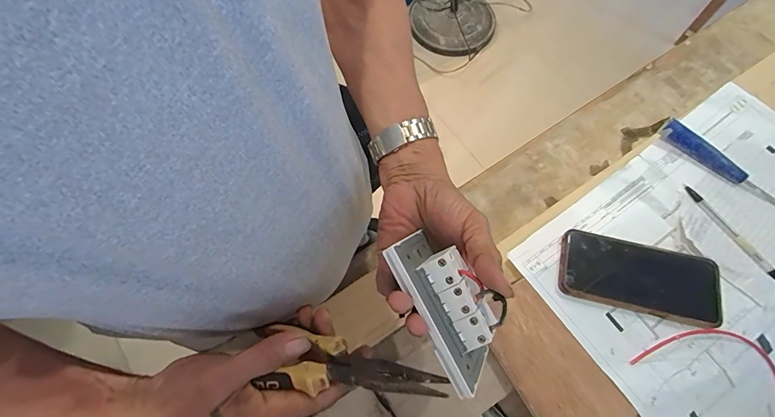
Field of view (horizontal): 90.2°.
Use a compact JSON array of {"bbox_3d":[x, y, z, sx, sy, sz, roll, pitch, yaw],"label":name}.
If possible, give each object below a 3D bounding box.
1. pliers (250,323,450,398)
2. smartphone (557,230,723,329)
[{"bbox_3d":[-0.038,0.125,0.303,0.164,0.031,0.048,4,67,19],"label":"pliers"},{"bbox_3d":[0.280,0.078,0.433,0.167,0.012,0.076,13,68,5],"label":"smartphone"}]

